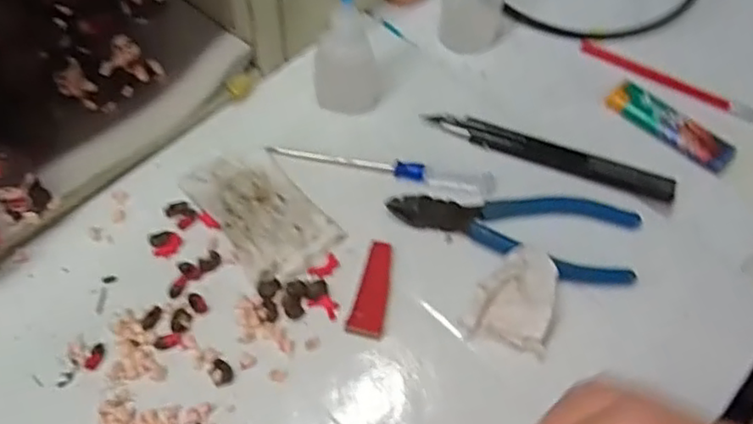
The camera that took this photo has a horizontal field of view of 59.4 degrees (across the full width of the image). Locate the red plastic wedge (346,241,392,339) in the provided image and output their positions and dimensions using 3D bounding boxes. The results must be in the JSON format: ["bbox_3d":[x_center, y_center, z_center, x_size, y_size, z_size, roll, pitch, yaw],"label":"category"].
[{"bbox_3d":[-0.001,0.038,0.328,0.016,0.004,0.050,12,57,4],"label":"red plastic wedge"}]

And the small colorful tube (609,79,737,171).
[{"bbox_3d":[0.177,-0.053,0.397,0.078,0.008,0.021,40,63,20],"label":"small colorful tube"}]

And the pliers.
[{"bbox_3d":[0.073,0.004,0.350,0.127,0.006,0.049,16,58,7],"label":"pliers"}]

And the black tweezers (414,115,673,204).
[{"bbox_3d":[0.097,-0.033,0.376,0.140,0.010,0.019,19,58,9],"label":"black tweezers"}]

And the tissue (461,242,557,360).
[{"bbox_3d":[0.069,0.039,0.322,0.037,0.020,0.053,20,58,9],"label":"tissue"}]

